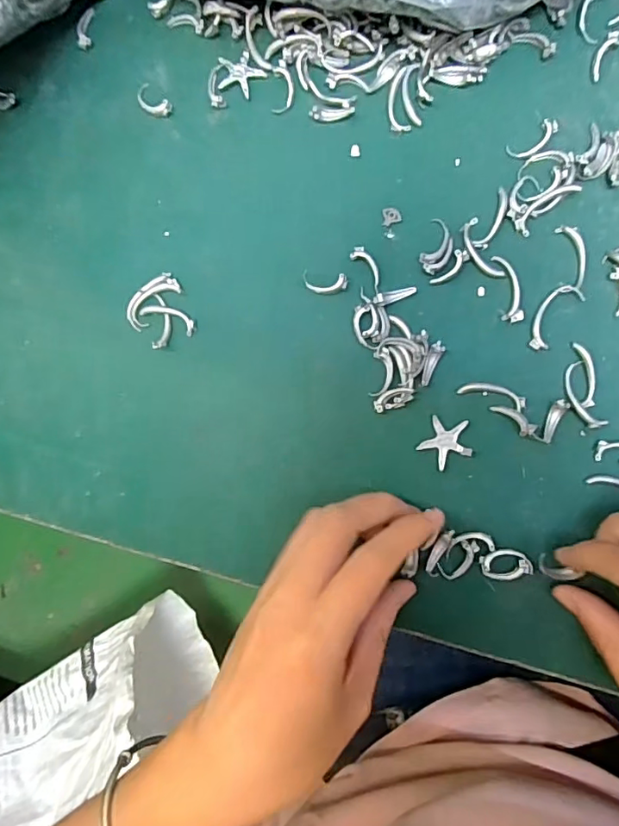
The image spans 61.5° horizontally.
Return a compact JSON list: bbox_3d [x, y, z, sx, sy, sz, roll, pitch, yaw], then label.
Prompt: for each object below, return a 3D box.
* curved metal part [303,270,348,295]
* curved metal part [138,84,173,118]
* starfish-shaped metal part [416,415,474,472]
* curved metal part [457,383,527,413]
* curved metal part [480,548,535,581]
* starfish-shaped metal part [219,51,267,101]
[{"bbox_3d":[0.007,-0.063,0.251,0.022,0.004,0.010,8,91,8],"label":"curved metal part"},{"bbox_3d":[-0.080,-0.159,0.266,0.023,0.004,0.011,44,95,6],"label":"curved metal part"},{"bbox_3d":[0.065,0.014,0.243,0.022,0.004,0.025,28,94,7],"label":"starfish-shaped metal part"},{"bbox_3d":[0.085,-0.009,0.240,0.030,0.004,0.008,18,92,8],"label":"curved metal part"},{"bbox_3d":[0.090,0.069,0.238,0.022,0.004,0.015,-13,88,8],"label":"curved metal part"},{"bbox_3d":[-0.036,-0.169,0.259,0.024,0.004,0.021,45,96,6],"label":"starfish-shaped metal part"}]

